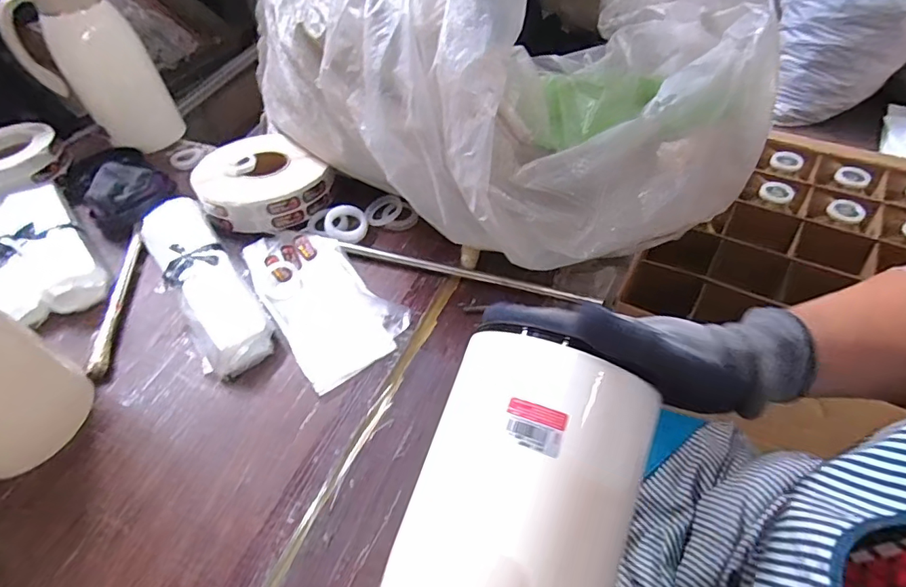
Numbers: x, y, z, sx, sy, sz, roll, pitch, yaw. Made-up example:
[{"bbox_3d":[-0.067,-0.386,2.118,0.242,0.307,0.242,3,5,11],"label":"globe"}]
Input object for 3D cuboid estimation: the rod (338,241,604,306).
[{"bbox_3d":[0.010,-0.028,0.641,0.356,0.012,0.013,13,53,16],"label":"rod"}]

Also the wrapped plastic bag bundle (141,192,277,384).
[{"bbox_3d":[-0.331,-0.023,0.645,0.091,0.042,0.321,-31,54,-19],"label":"wrapped plastic bag bundle"}]

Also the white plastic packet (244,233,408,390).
[{"bbox_3d":[-0.176,-0.002,0.631,0.126,0.017,0.263,-32,55,-20],"label":"white plastic packet"}]

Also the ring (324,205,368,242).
[{"bbox_3d":[-0.154,-0.102,0.702,0.059,0.016,0.059,-3,50,3],"label":"ring"}]

